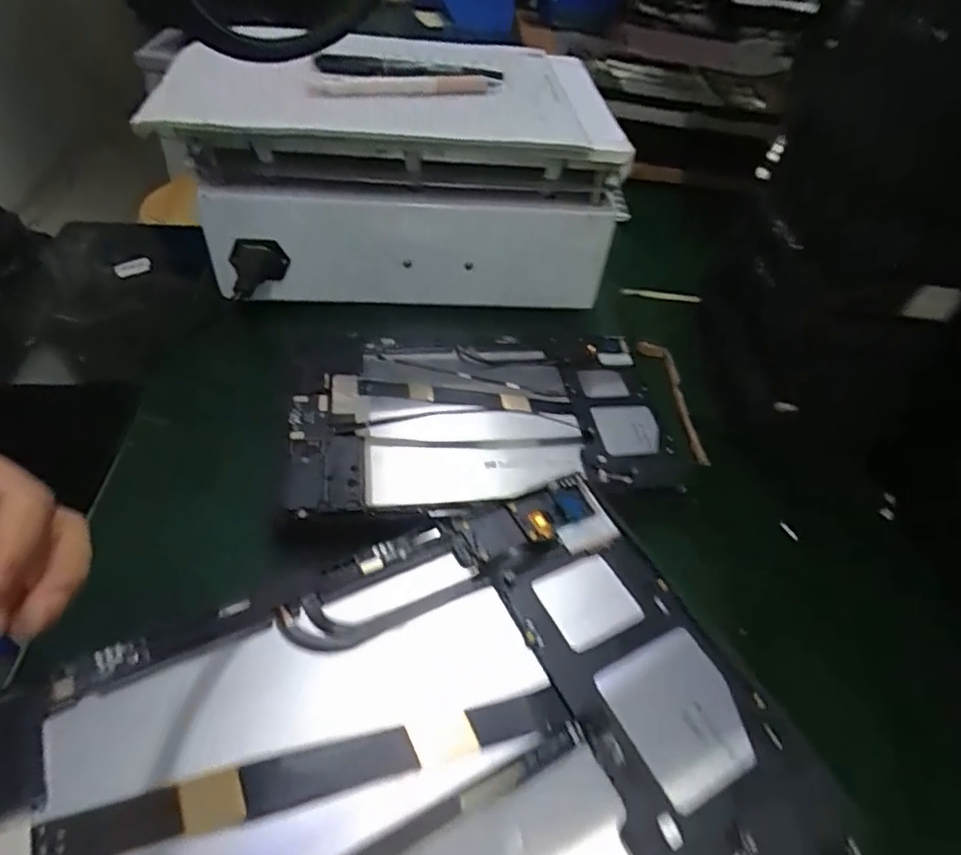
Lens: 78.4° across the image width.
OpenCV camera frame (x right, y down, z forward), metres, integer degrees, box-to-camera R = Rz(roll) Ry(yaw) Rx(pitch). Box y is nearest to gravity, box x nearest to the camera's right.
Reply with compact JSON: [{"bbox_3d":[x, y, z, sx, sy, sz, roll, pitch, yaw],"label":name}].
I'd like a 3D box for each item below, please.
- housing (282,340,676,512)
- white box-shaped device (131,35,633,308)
[{"bbox_3d":[0.000,-0.006,0.388,0.230,0.020,0.145,0,47,-10],"label":"housing"},{"bbox_3d":[-0.059,-0.219,0.484,0.323,0.129,0.222,-2,48,-12],"label":"white box-shaped device"}]

